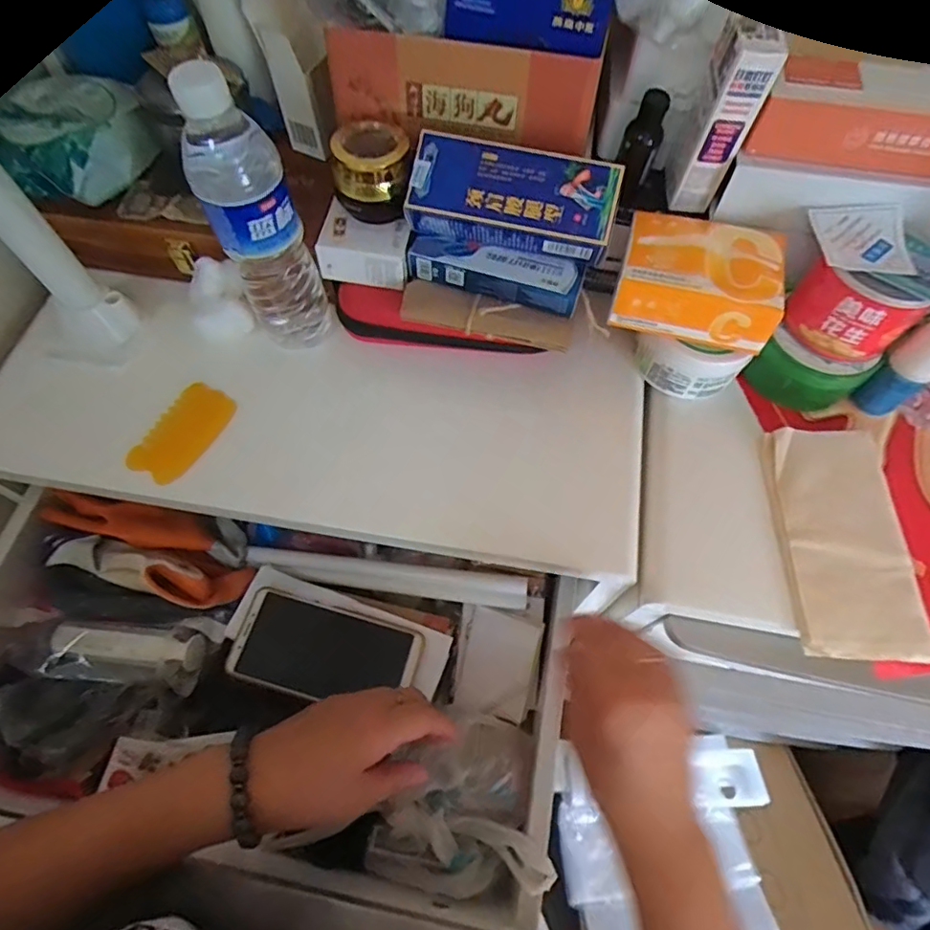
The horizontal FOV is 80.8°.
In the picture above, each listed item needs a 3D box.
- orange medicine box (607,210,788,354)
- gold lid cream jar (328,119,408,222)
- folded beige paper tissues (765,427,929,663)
[{"bbox_3d":[0.178,-0.144,0.424,0.120,0.049,0.083,14,65,7],"label":"orange medicine box"},{"bbox_3d":[-0.073,-0.232,0.425,0.057,0.056,0.053,0,64,0],"label":"gold lid cream jar"},{"bbox_3d":[0.293,0.055,0.419,0.096,0.017,0.174,2,64,1],"label":"folded beige paper tissues"}]

